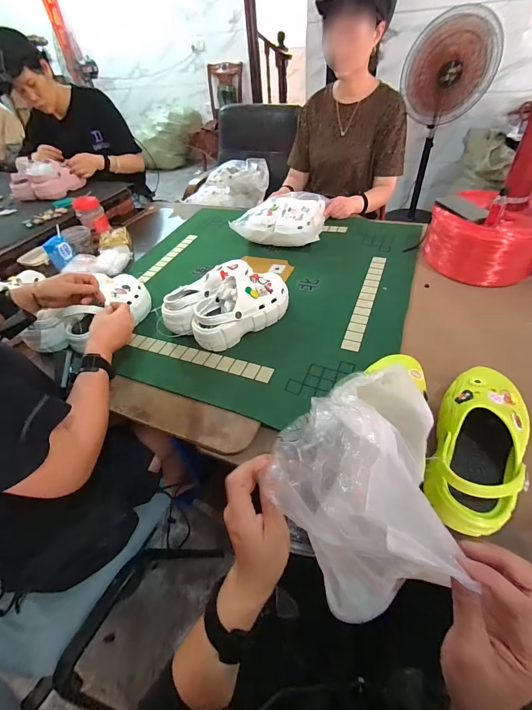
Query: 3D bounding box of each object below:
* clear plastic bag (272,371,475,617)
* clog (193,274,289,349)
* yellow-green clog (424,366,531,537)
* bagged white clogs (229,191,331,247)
[{"bbox_3d":[0.095,0.113,0.323,0.156,0.123,0.231,9,48,14],"label":"clear plastic bag"},{"bbox_3d":[-0.058,-0.114,0.732,0.246,0.110,0.105,-29,50,-20],"label":"clog"},{"bbox_3d":[0.314,0.123,0.453,0.112,0.081,0.241,20,52,23],"label":"yellow-green clog"},{"bbox_3d":[0.055,-0.450,1.041,0.282,0.112,0.223,12,49,17],"label":"bagged white clogs"}]

